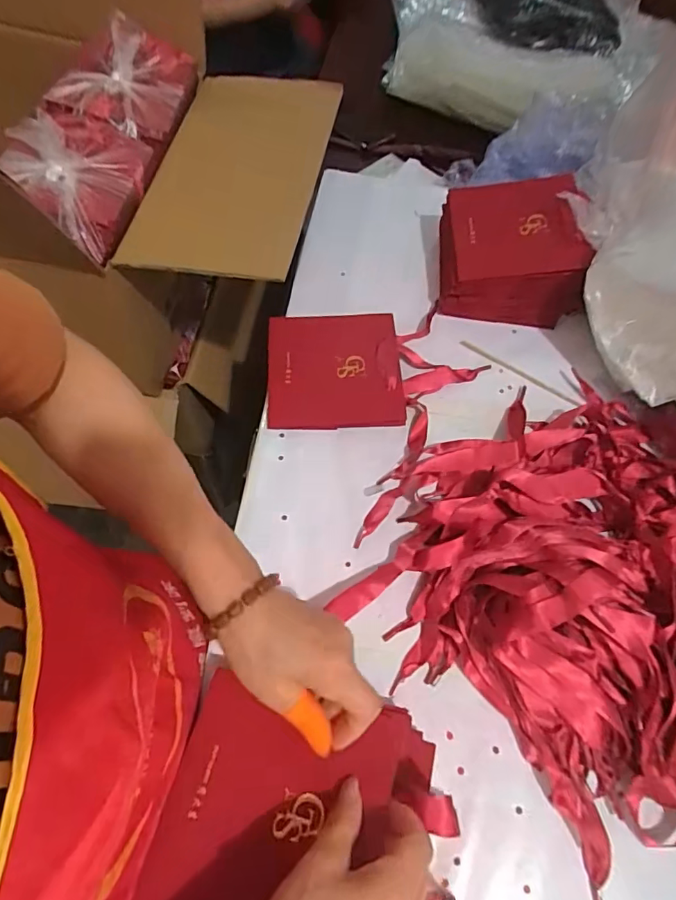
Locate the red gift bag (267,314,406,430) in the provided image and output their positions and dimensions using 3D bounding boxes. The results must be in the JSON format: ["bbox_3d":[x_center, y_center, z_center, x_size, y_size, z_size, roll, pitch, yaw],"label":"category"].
[{"bbox_3d":[-0.004,-0.086,0.537,0.137,0.022,0.137,-1,62,-4],"label":"red gift bag"}]

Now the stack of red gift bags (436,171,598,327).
[{"bbox_3d":[0.197,-0.232,0.585,0.157,0.098,0.138,9,62,1],"label":"stack of red gift bags"}]

